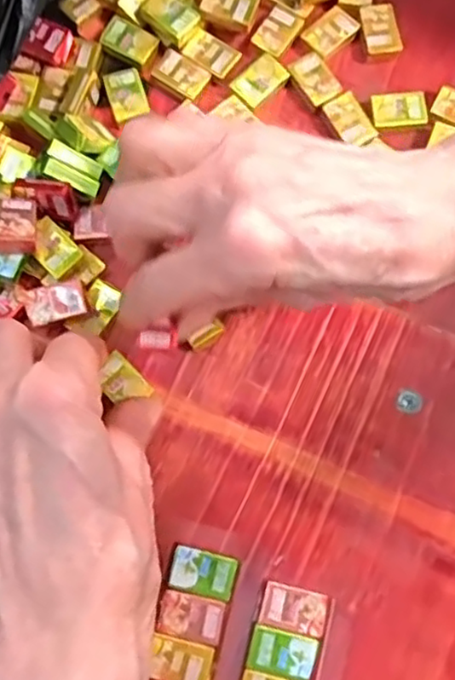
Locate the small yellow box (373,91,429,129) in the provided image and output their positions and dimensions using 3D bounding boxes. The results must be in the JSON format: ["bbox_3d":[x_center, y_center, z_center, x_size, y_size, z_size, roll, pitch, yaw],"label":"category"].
[{"bbox_3d":[0.080,-0.108,0.310,0.025,0.007,0.017,-4,78,-1],"label":"small yellow box"}]

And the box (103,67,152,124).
[{"bbox_3d":[-0.047,-0.115,0.309,0.017,0.004,0.025,-17,79,-4],"label":"box"}]

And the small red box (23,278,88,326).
[{"bbox_3d":[-0.073,-0.017,0.281,0.025,0.006,0.016,-15,78,-3],"label":"small red box"}]

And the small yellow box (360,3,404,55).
[{"bbox_3d":[0.073,-0.149,0.317,0.016,0.006,0.025,-8,78,-2],"label":"small yellow box"}]

